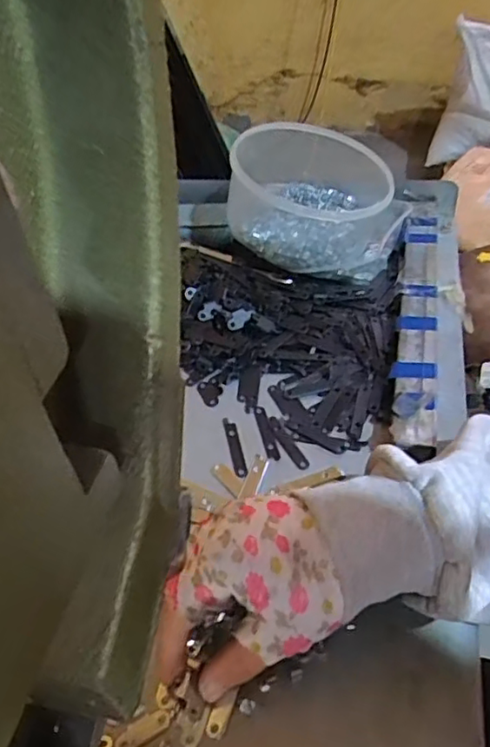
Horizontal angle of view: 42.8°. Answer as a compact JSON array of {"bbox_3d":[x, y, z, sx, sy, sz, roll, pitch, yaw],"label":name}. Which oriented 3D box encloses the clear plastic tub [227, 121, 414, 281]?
[{"bbox_3d":[0.069,-0.169,0.595,0.162,0.090,0.138,-4,42,3],"label":"clear plastic tub"}]

